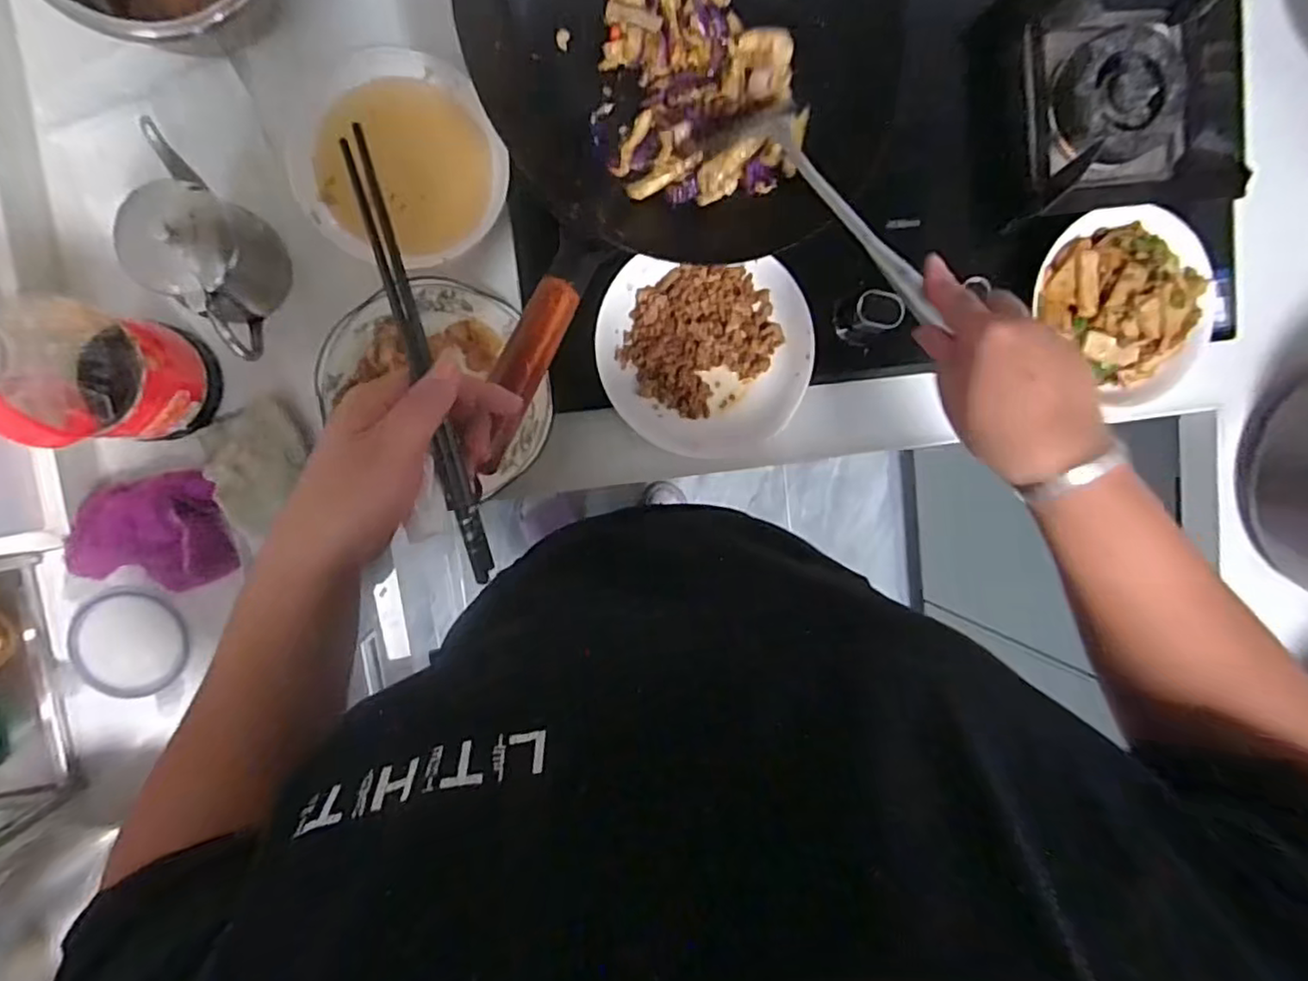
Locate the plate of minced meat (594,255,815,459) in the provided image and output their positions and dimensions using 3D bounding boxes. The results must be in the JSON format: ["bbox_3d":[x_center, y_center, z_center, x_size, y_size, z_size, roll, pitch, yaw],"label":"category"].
[{"bbox_3d":[0.048,-0.125,0.610,0.197,0.030,0.177,-3,95,-8],"label":"plate of minced meat"}]

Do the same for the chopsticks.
[{"bbox_3d":[-0.125,-0.063,0.352,0.014,0.017,0.240,-14,105,-7],"label":"chopsticks"}]

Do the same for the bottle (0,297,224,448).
[{"bbox_3d":[-0.421,-0.083,0.448,0.101,0.257,0.090,9,93,-9],"label":"bottle"}]

